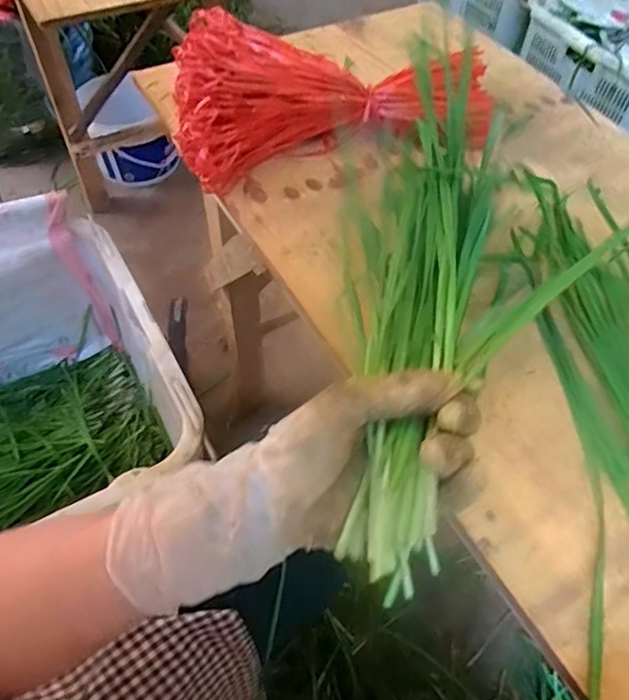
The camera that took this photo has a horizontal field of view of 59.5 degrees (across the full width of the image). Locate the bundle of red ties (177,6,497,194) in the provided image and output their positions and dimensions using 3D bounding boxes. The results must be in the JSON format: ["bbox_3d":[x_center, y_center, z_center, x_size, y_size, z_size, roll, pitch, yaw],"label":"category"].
[{"bbox_3d":[0.024,-0.277,0.580,0.344,0.083,0.167,-11,56,-12],"label":"bundle of red ties"}]

